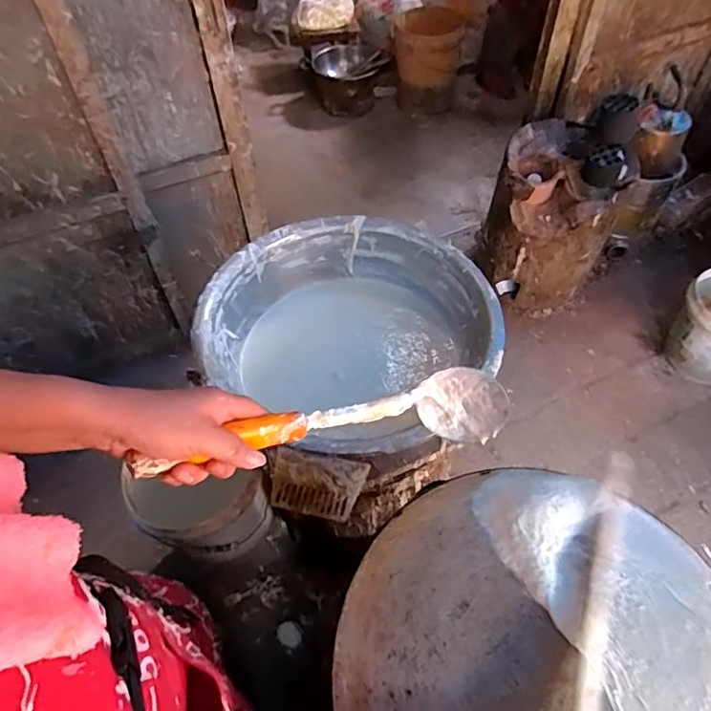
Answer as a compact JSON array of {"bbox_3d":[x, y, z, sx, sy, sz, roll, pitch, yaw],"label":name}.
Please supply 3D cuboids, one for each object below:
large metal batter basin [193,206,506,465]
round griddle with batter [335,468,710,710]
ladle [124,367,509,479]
[{"bbox_3d":[-0.001,-0.037,0.954,0.435,0.157,0.460,-1,52,2],"label":"large metal batter basin"},{"bbox_3d":[0.168,0.269,0.447,0.354,0.032,0.343,-1,52,2],"label":"round griddle with batter"},{"bbox_3d":[-0.003,0.070,0.501,0.348,0.080,0.064,-7,48,-34],"label":"ladle"}]

